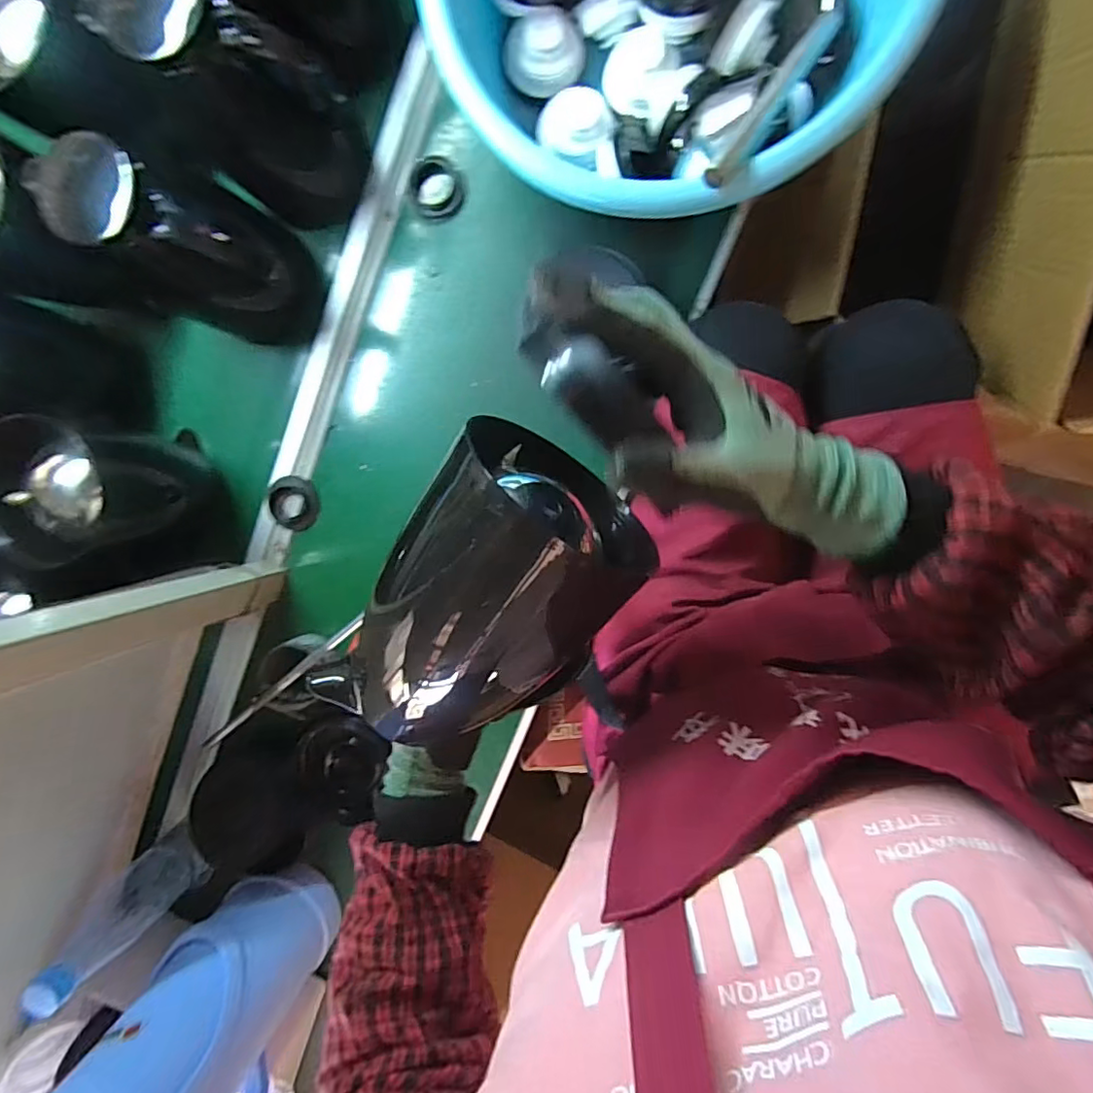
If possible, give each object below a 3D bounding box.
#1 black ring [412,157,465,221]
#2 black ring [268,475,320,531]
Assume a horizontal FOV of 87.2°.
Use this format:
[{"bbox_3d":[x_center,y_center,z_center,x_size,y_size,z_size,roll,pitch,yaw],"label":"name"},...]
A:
[{"bbox_3d":[-0.113,-0.370,0.593,0.054,0.013,0.058,1,96,8],"label":"black ring"},{"bbox_3d":[-0.287,-0.049,0.654,0.058,0.015,0.061,1,96,8],"label":"black ring"}]

